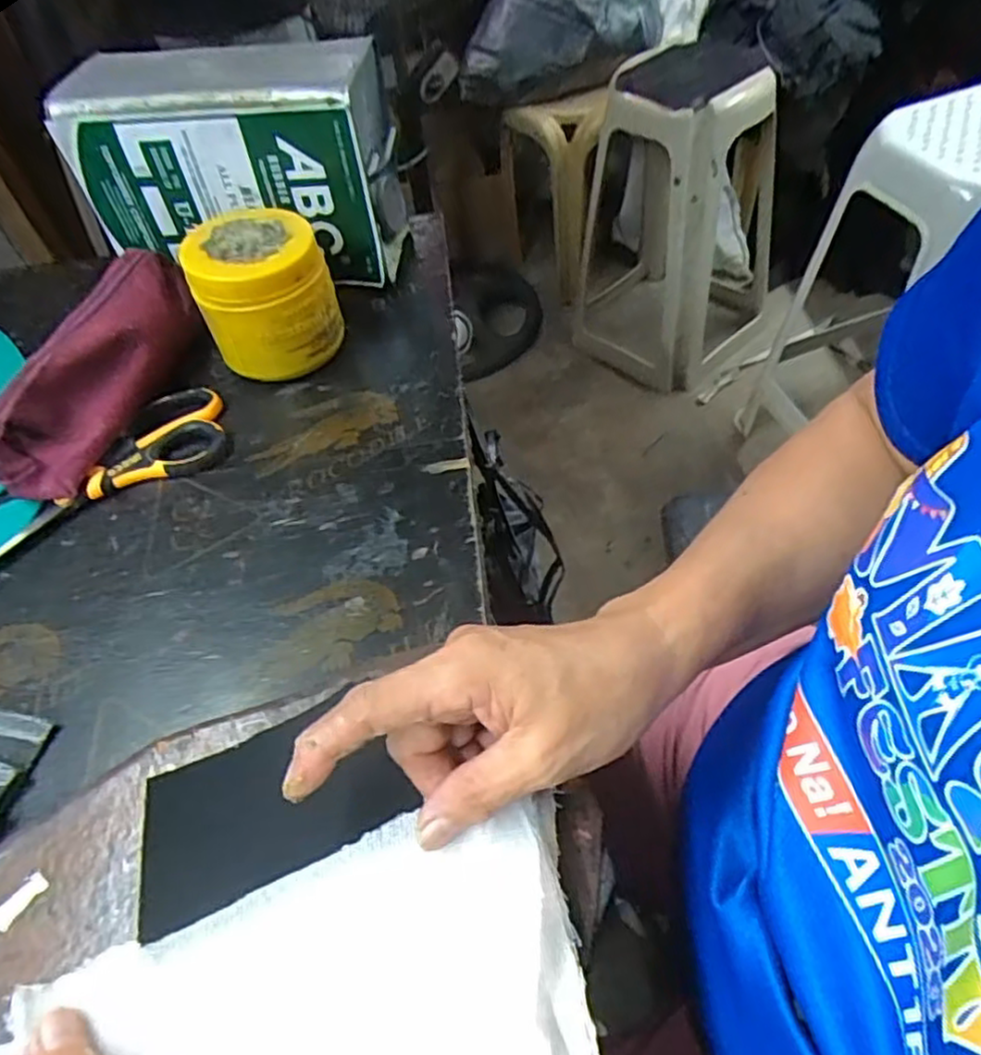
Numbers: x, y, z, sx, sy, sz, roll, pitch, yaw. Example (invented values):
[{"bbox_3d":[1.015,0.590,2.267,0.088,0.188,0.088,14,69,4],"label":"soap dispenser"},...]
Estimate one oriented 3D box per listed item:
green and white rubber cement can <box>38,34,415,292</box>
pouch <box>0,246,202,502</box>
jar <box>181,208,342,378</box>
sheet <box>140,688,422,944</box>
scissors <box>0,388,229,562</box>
[{"bbox_3d":[-0.199,-0.284,0.576,0.234,0.156,0.103,3,51,8],"label":"green and white rubber cement can"},{"bbox_3d":[-0.271,-0.116,0.510,0.067,0.071,0.216,0,51,7],"label":"pouch"},{"bbox_3d":[-0.163,-0.166,0.519,0.092,0.098,0.082,-23,52,-12],"label":"jar"},{"bbox_3d":[-0.094,0.112,0.296,0.106,0.009,0.068,-24,45,-11],"label":"sheet"},{"bbox_3d":[-0.269,-0.035,0.480,0.192,0.017,0.077,-32,54,-19],"label":"scissors"}]

